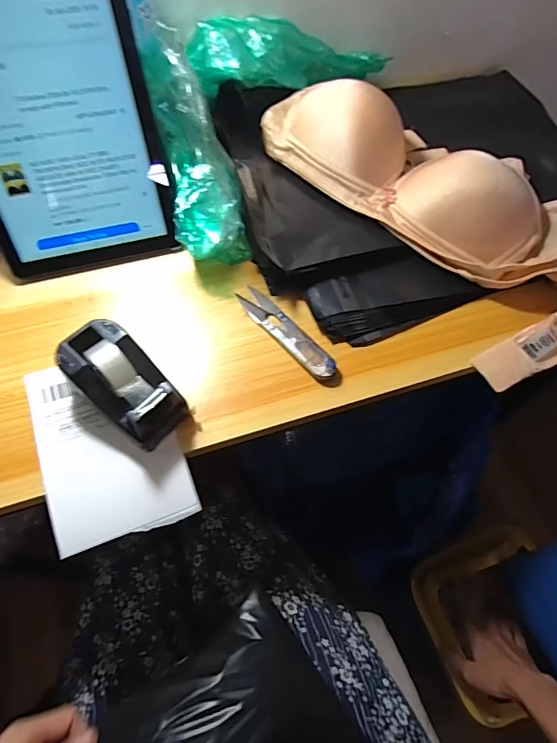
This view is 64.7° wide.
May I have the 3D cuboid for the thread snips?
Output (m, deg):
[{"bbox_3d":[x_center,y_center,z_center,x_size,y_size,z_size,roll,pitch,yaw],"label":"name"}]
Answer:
[{"bbox_3d":[0.007,-0.037,0.396,0.025,0.010,0.116,-38,71,-20],"label":"thread snips"}]

